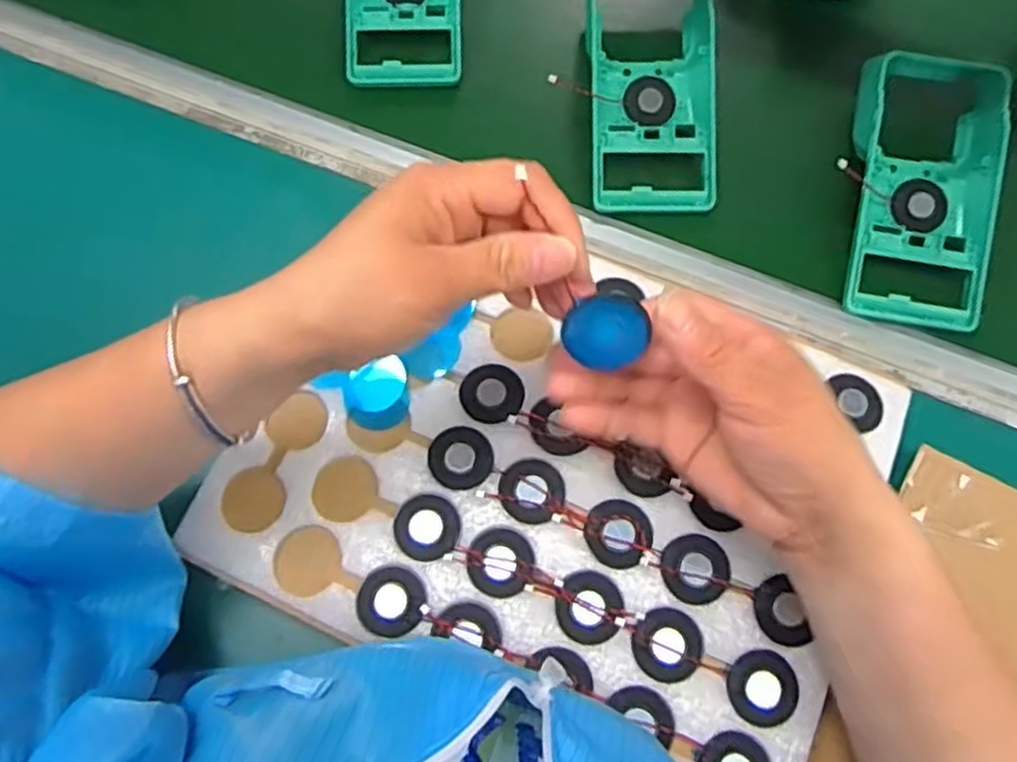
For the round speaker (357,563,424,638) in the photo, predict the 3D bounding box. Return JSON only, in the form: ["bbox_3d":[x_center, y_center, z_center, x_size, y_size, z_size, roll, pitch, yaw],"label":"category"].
[{"bbox_3d":[-0.058,0.109,0.377,0.034,0.004,0.033,0,70,0],"label":"round speaker"}]

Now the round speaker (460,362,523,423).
[{"bbox_3d":[-0.009,0.006,0.407,0.034,0.004,0.033,0,70,0],"label":"round speaker"}]

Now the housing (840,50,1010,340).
[{"bbox_3d":[0.264,-0.122,0.483,0.090,0.054,0.175,8,70,3],"label":"housing"}]

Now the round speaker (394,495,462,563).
[{"bbox_3d":[-0.042,0.075,0.390,0.033,0.006,0.032,0,70,0],"label":"round speaker"}]

